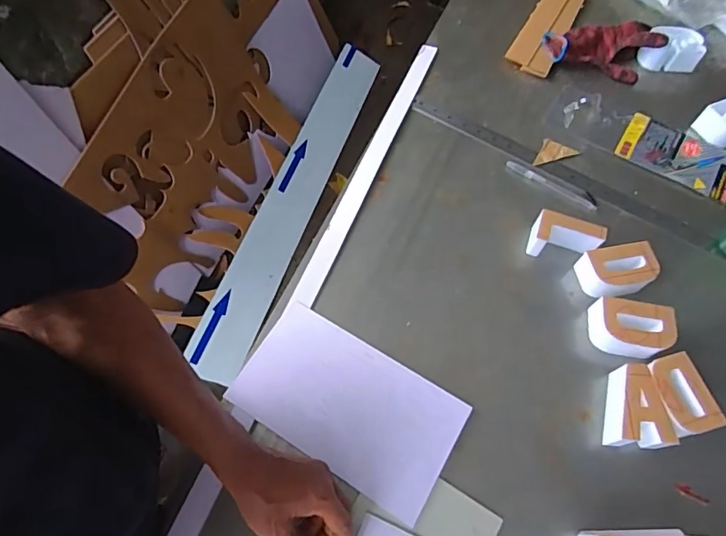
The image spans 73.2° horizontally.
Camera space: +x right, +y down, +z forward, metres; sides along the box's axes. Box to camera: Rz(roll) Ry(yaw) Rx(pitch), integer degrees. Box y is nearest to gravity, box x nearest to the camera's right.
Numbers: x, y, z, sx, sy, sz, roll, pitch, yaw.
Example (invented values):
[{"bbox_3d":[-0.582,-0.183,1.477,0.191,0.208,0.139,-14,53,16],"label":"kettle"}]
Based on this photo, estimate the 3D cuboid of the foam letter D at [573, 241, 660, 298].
[{"bbox_3d":[0.317,0.008,0.616,0.089,0.047,0.058,-11,64,-7],"label":"foam letter D"}]

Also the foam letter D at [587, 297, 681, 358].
[{"bbox_3d":[0.316,0.073,0.580,0.085,0.046,0.062,16,64,6],"label":"foam letter D"}]

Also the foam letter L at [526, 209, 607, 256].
[{"bbox_3d":[0.261,-0.037,0.630,0.086,0.045,0.042,16,64,6],"label":"foam letter L"}]

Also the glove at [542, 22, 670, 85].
[{"bbox_3d":[0.389,-0.364,0.797,0.184,0.041,0.095,14,64,5],"label":"glove"}]

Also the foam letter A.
[{"bbox_3d":[0.297,0.153,0.539,0.065,0.044,0.085,8,63,2],"label":"foam letter A"}]

